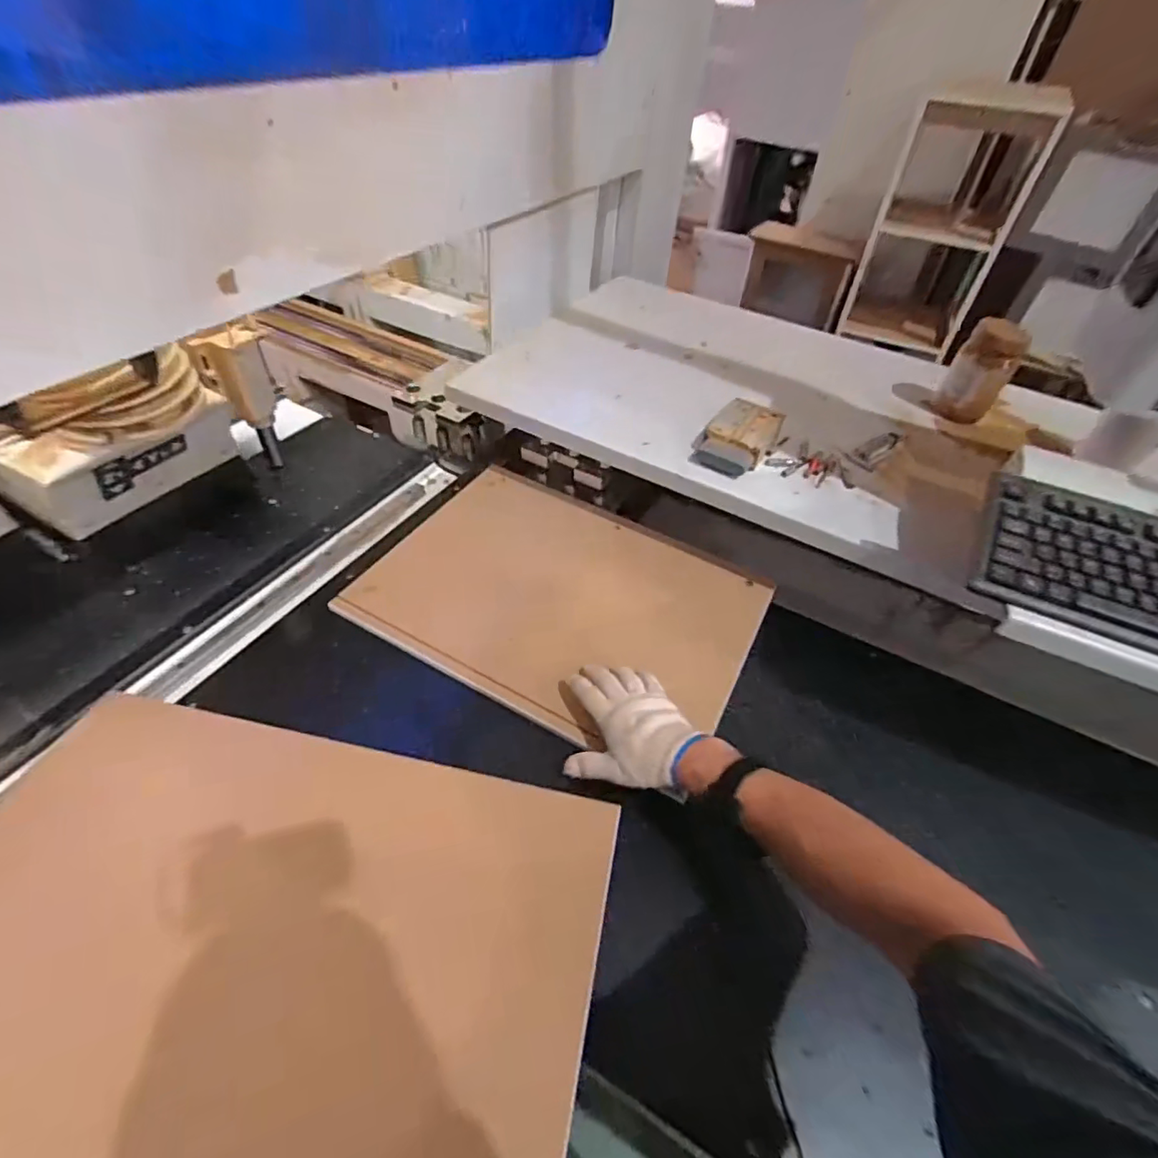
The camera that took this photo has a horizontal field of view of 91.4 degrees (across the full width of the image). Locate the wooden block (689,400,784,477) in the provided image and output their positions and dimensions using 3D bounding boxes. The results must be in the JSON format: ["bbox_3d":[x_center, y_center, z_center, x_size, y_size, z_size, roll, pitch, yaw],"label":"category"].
[{"bbox_3d":[0.227,-0.208,0.818,0.104,0.038,0.144,30,52,21],"label":"wooden block"}]

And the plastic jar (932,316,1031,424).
[{"bbox_3d":[0.624,-0.319,0.887,0.078,0.169,0.073,29,52,21],"label":"plastic jar"}]

